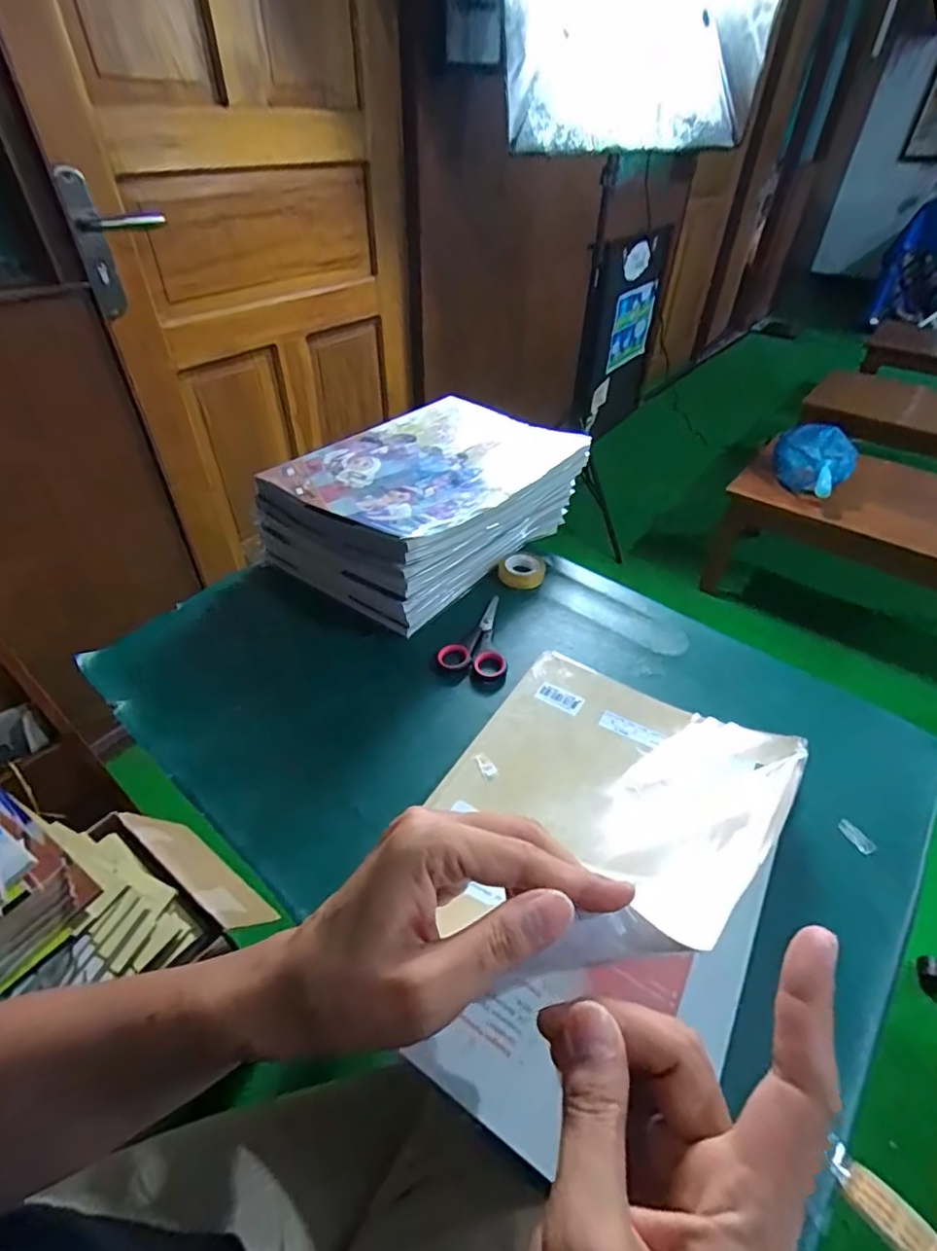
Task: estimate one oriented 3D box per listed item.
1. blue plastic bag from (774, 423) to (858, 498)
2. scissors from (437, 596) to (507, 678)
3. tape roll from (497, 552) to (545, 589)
[{"bbox_3d":[0.874,-0.415,1.413,0.181,0.139,0.164,24,47,23],"label":"blue plastic bag"},{"bbox_3d":[0.014,0.006,0.516,0.058,0.006,0.100,11,43,11],"label":"scissors"},{"bbox_3d":[0.055,-0.057,0.581,0.047,0.014,0.045,1,42,-1],"label":"tape roll"}]

